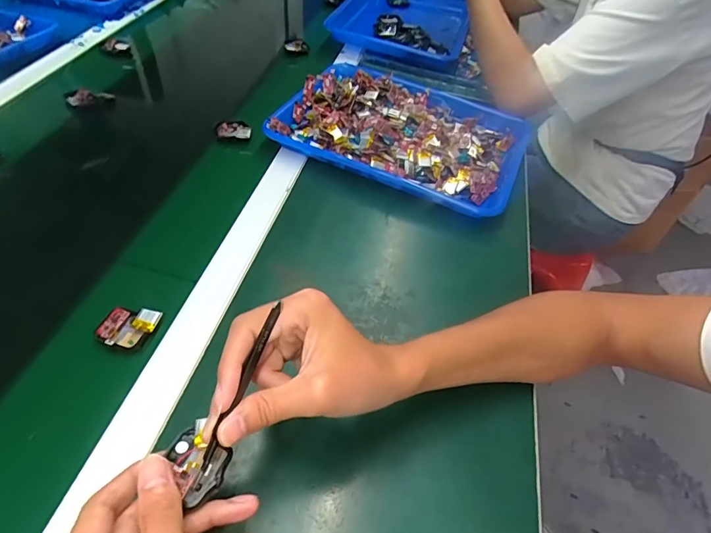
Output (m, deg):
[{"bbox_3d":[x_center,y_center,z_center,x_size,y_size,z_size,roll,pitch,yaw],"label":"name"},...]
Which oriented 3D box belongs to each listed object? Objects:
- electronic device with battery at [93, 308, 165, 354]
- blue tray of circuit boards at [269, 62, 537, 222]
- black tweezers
[{"bbox_3d":[-0.207,0.055,0.403,0.046,0.012,0.042,13,49,6],"label":"electronic device with battery"},{"bbox_3d":[0.076,-0.199,0.646,0.331,0.051,0.267,22,50,13],"label":"blue tray of circuit boards"},{"bbox_3d":[-0.068,0.073,0.261,0.006,0.009,0.099,23,81,13],"label":"black tweezers"}]

